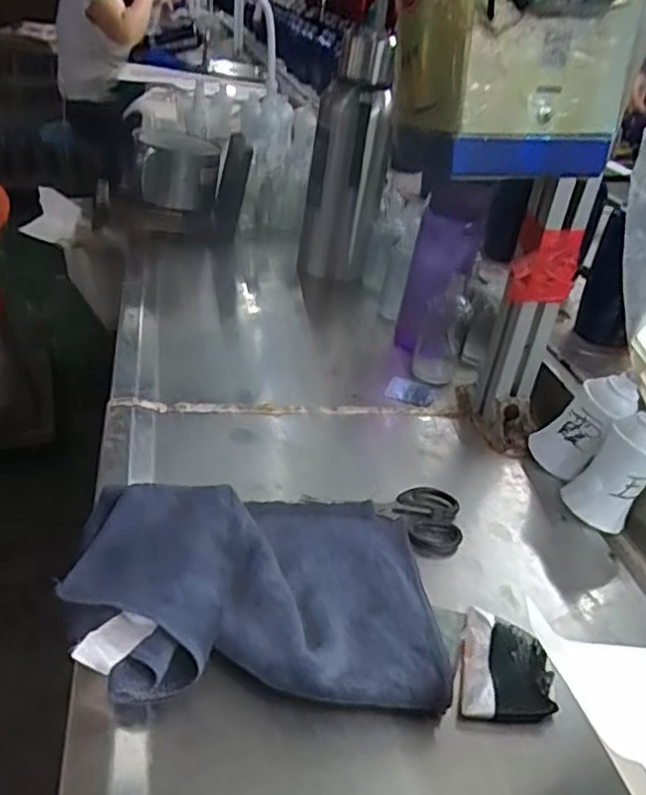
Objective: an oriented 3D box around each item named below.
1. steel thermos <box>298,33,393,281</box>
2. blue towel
[{"bbox_3d":[0.030,-0.310,0.903,0.100,0.299,0.086,4,33,-4],"label":"steel thermos"},{"bbox_3d":[-0.046,0.117,0.454,0.247,0.051,0.188,4,33,-3],"label":"blue towel"}]

